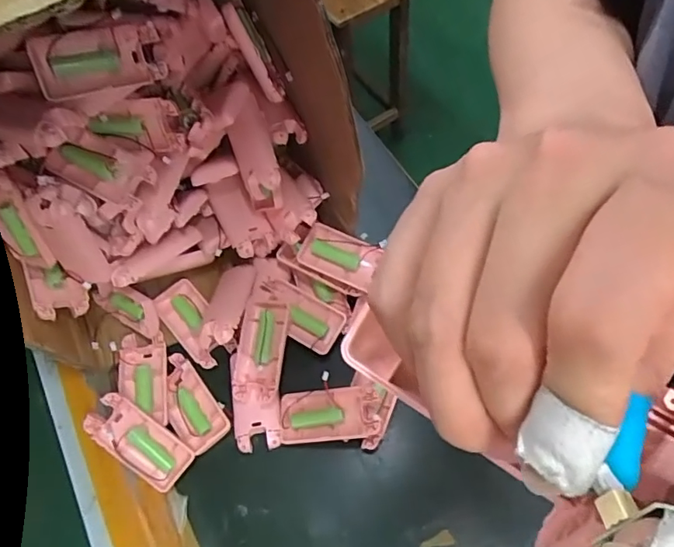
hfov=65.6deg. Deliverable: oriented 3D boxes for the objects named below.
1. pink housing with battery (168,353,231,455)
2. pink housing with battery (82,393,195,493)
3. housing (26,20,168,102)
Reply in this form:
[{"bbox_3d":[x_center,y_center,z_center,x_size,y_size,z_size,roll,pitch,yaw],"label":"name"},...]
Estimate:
[{"bbox_3d":[-0.143,0.125,0.501,0.044,0.021,0.092,-36,66,-16],"label":"pink housing with battery"},{"bbox_3d":[-0.176,0.150,0.462,0.095,0.018,0.044,38,65,-2],"label":"pink housing with battery"},{"bbox_3d":[-0.188,-0.170,0.413,0.095,0.047,0.034,-25,61,-13],"label":"housing"}]

